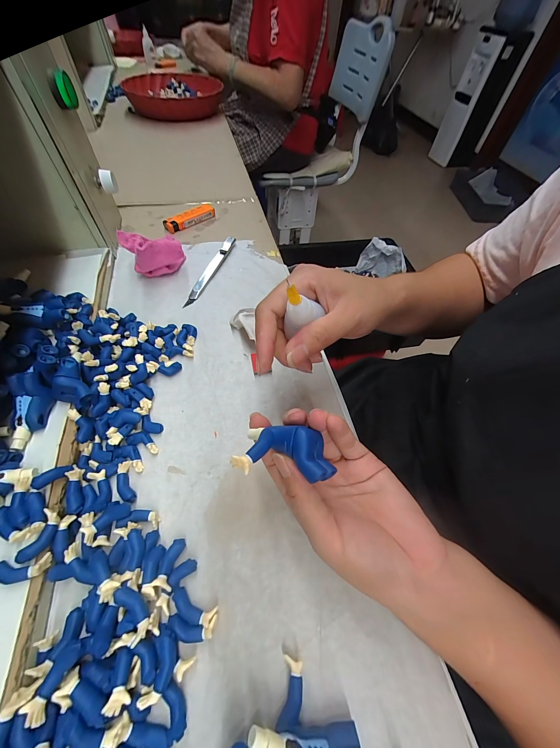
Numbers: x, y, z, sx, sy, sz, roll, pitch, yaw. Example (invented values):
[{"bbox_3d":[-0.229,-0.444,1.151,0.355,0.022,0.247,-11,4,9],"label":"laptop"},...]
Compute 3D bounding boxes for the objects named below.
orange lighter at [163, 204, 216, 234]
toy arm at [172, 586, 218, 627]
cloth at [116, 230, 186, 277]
[{"bbox_3d":[-0.136,-0.237,0.412,0.079,0.018,0.020,-38,66,-25],"label":"orange lighter"},{"bbox_3d":[-0.055,0.145,0.168,0.028,0.007,0.012,22,57,10],"label":"toy arm"},{"bbox_3d":[-0.153,-0.147,0.330,0.054,0.046,0.049,-34,65,-23],"label":"cloth"}]

